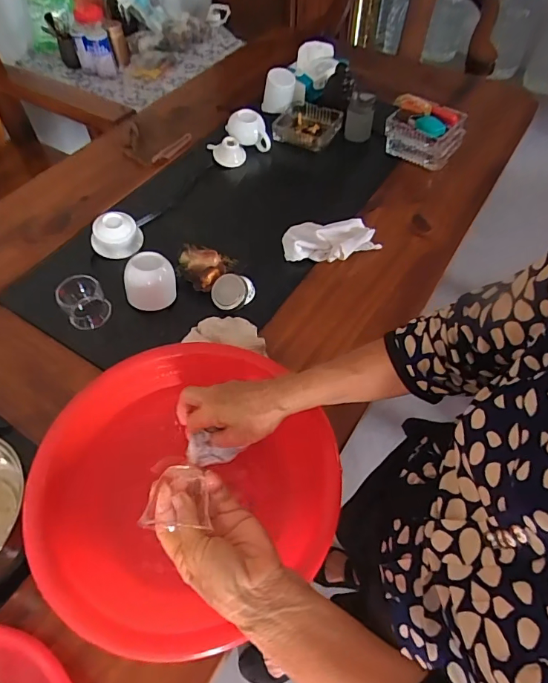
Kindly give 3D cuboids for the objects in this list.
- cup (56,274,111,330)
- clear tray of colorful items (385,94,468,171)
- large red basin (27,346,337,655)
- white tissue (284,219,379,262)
[{"bbox_3d":[-0.284,-0.061,0.652,0.060,0.050,0.059,0,55,0],"label":"cup"},{"bbox_3d":[0.304,-0.426,0.881,0.140,0.092,0.098,23,58,15],"label":"clear tray of colorful items"},{"bbox_3d":[-0.089,0.156,0.474,0.304,0.092,0.296,0,55,0],"label":"large red basin"},{"bbox_3d":[0.097,-0.171,0.729,0.163,0.039,0.076,4,55,2],"label":"white tissue"}]

